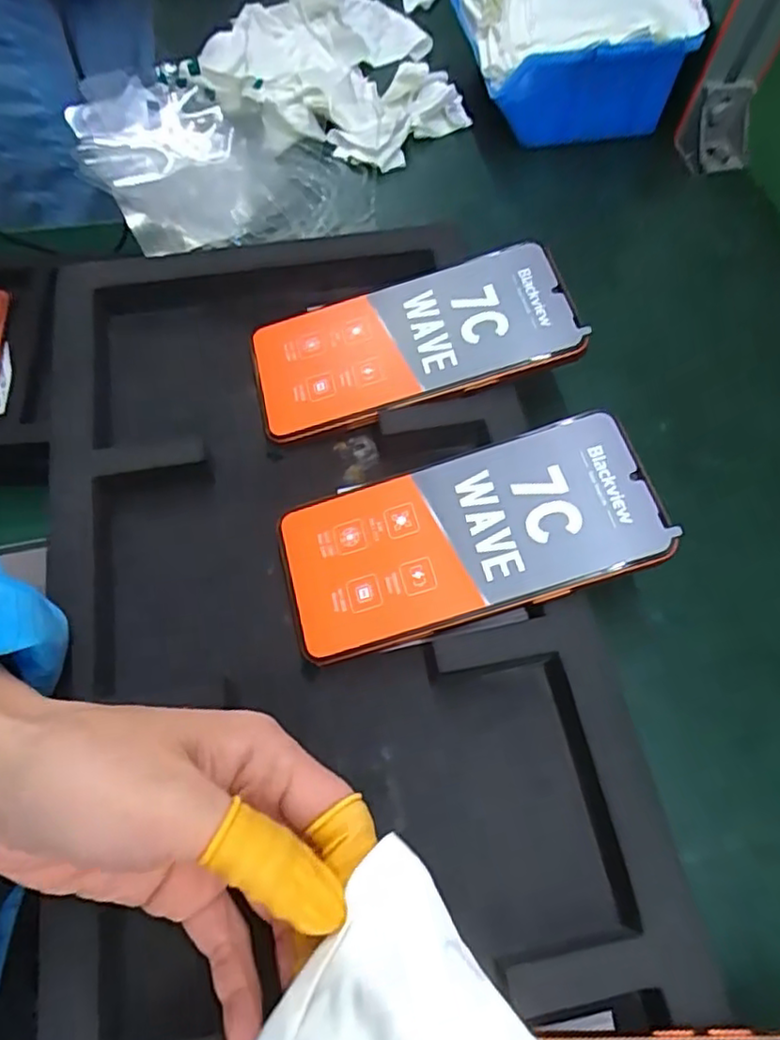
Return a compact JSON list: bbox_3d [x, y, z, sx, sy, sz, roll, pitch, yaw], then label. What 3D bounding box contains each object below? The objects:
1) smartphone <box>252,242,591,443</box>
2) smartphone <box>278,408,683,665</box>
[{"bbox_3d":[0.010,-0.091,0.326,0.158,0.008,0.072,-16,68,3],"label":"smartphone"},{"bbox_3d":[0.033,0.007,0.282,0.159,0.006,0.075,-17,67,4],"label":"smartphone"}]

